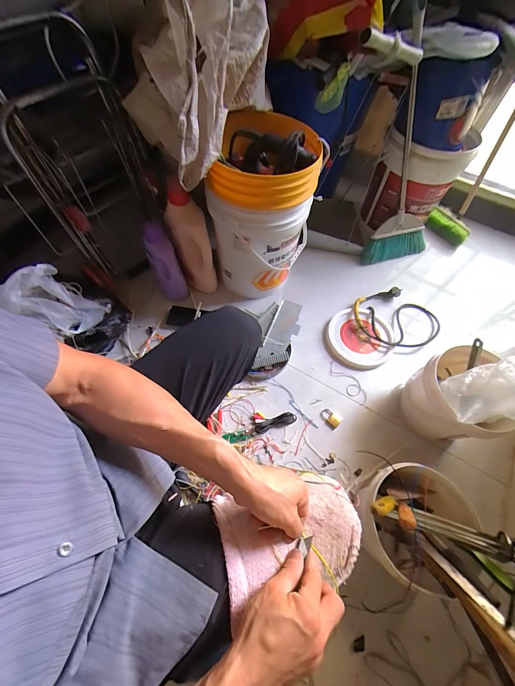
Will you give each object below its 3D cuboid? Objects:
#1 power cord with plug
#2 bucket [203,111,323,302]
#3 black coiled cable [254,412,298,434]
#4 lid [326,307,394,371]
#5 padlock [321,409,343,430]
[{"bbox_3d":[0.492,-0.089,1.004,0.298,0.037,0.247,-16,62,-12],"label":"power cord with plug"},{"bbox_3d":[0.017,-0.367,0.876,0.267,0.462,0.266,1,60,-2],"label":"bucket"},{"bbox_3d":[0.052,0.228,0.817,0.121,0.016,0.038,-11,62,-9],"label":"black coiled cable"},{"bbox_3d":[0.352,-0.024,0.978,0.215,0.035,0.237,20,61,8],"label":"lid"},{"bbox_3d":[0.217,0.218,0.838,0.043,0.017,0.060,-37,69,-21],"label":"padlock"}]

